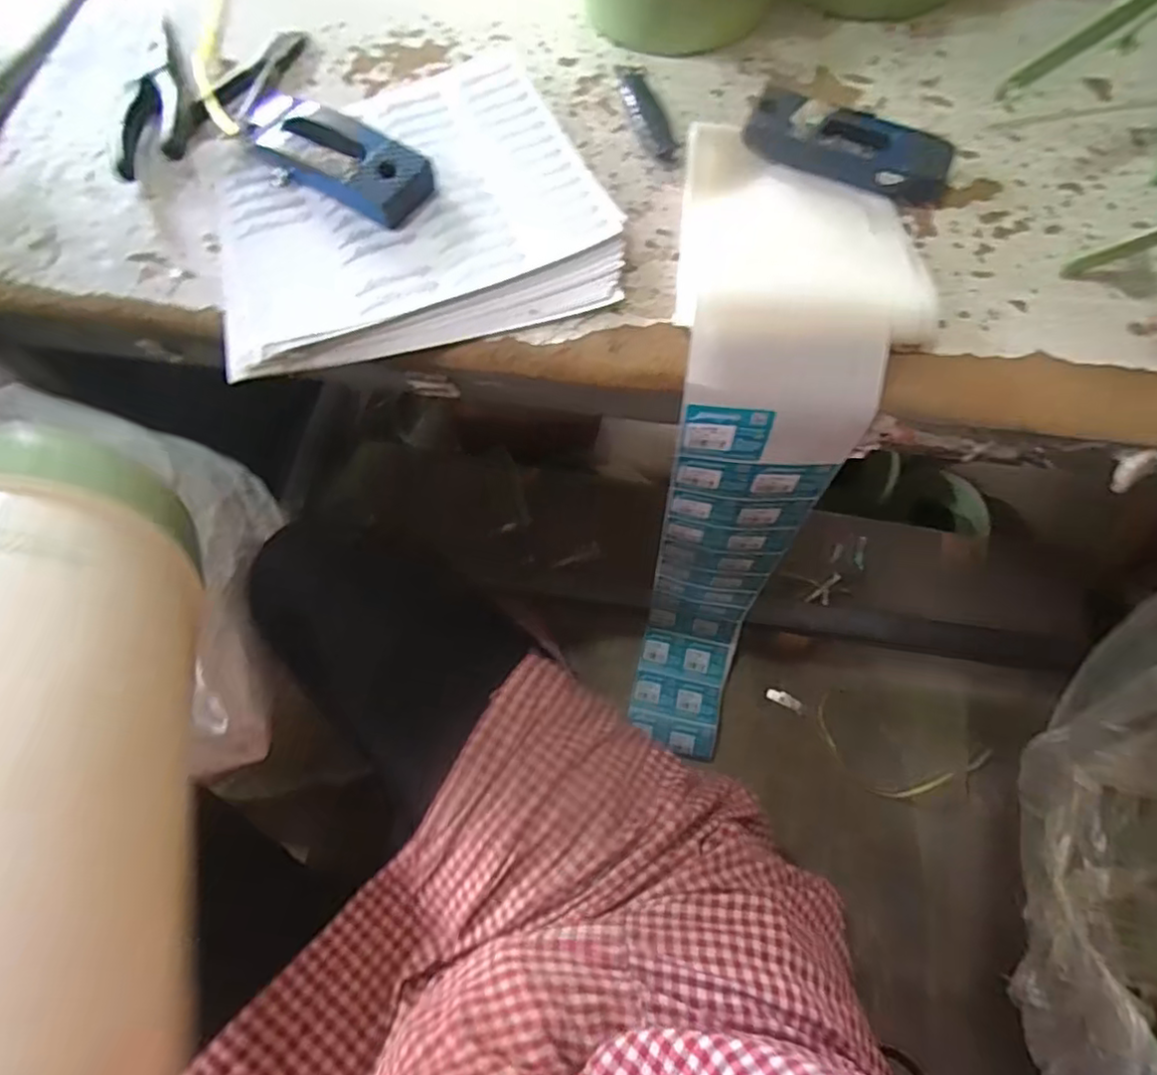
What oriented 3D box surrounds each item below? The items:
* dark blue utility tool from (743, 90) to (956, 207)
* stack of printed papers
[{"bbox_3d":[0.180,-0.262,0.433,0.134,0.026,0.048,23,71,9],"label":"dark blue utility tool"},{"bbox_3d":[-0.113,-0.220,0.427,0.243,0.018,0.224,-16,70,-5],"label":"stack of printed papers"}]

